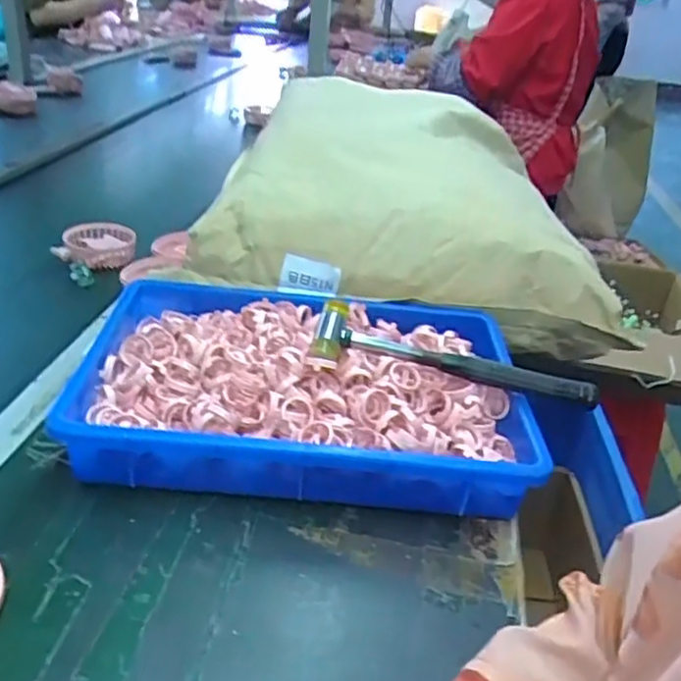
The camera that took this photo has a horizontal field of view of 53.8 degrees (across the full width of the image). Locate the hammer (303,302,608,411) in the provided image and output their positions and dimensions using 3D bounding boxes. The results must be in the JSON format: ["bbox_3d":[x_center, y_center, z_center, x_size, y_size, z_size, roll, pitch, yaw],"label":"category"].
[{"bbox_3d":[0.097,0.013,0.568,0.241,0.040,0.059,6,30,-1],"label":"hammer"}]

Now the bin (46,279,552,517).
[{"bbox_3d":[-0.033,0.040,0.588,0.365,0.083,0.241,6,29,-4],"label":"bin"}]

